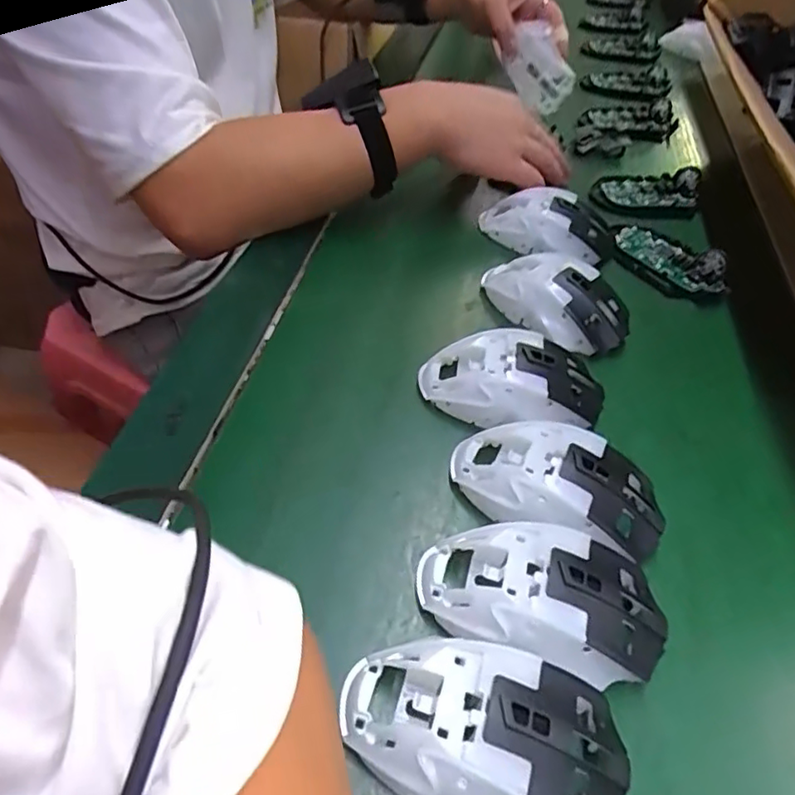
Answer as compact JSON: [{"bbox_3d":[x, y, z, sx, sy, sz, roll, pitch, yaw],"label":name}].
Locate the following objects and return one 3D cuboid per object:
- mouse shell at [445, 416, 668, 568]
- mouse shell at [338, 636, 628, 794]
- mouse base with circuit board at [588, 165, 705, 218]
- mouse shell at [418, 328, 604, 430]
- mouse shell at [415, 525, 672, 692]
[{"bbox_3d":[0.087,0.045,0.324,0.111,0.031,0.060,19,43,13],"label":"mouse shell"},{"bbox_3d":[0.033,0.138,0.242,0.112,0.043,0.059,12,42,5],"label":"mouse shell"},{"bbox_3d":[0.238,-0.201,0.574,0.109,0.031,0.059,-4,43,-12],"label":"mouse base with circuit board"},{"bbox_3d":[0.073,-0.012,0.374,0.111,0.032,0.056,2,42,-5],"label":"mouse shell"},{"bbox_3d":[0.068,0.095,0.280,0.112,0.037,0.059,8,42,1],"label":"mouse shell"}]

